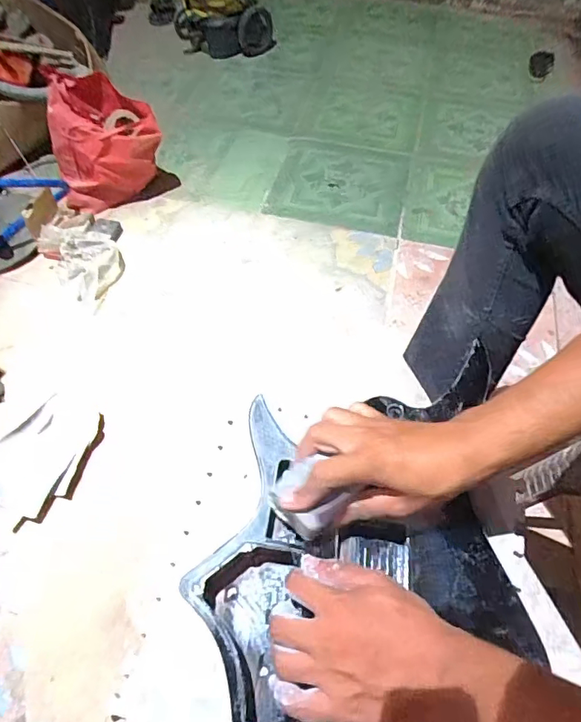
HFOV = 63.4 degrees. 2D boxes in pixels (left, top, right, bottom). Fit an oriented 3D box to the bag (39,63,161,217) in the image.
[{"bbox_3d":[-0.496,-0.584,1.281,0.277,0.296,0.176,-15,58,-10],"label":"bag"}]

